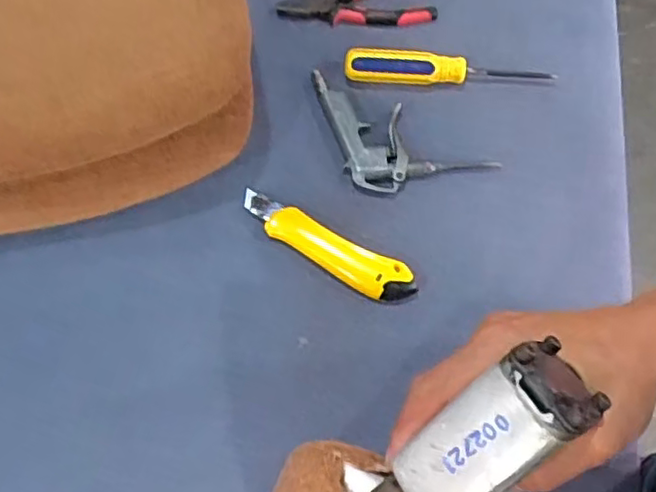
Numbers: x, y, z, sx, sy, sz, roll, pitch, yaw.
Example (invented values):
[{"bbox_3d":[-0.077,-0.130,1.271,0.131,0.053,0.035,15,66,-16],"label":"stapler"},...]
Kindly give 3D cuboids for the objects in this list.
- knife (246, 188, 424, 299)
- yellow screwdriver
[{"bbox_3d":[-0.003,0.001,0.560,0.167,0.015,0.037,28,74,11],"label":"knife"},{"bbox_3d":[0.117,-0.169,0.613,0.199,0.030,0.028,2,71,2],"label":"yellow screwdriver"}]

